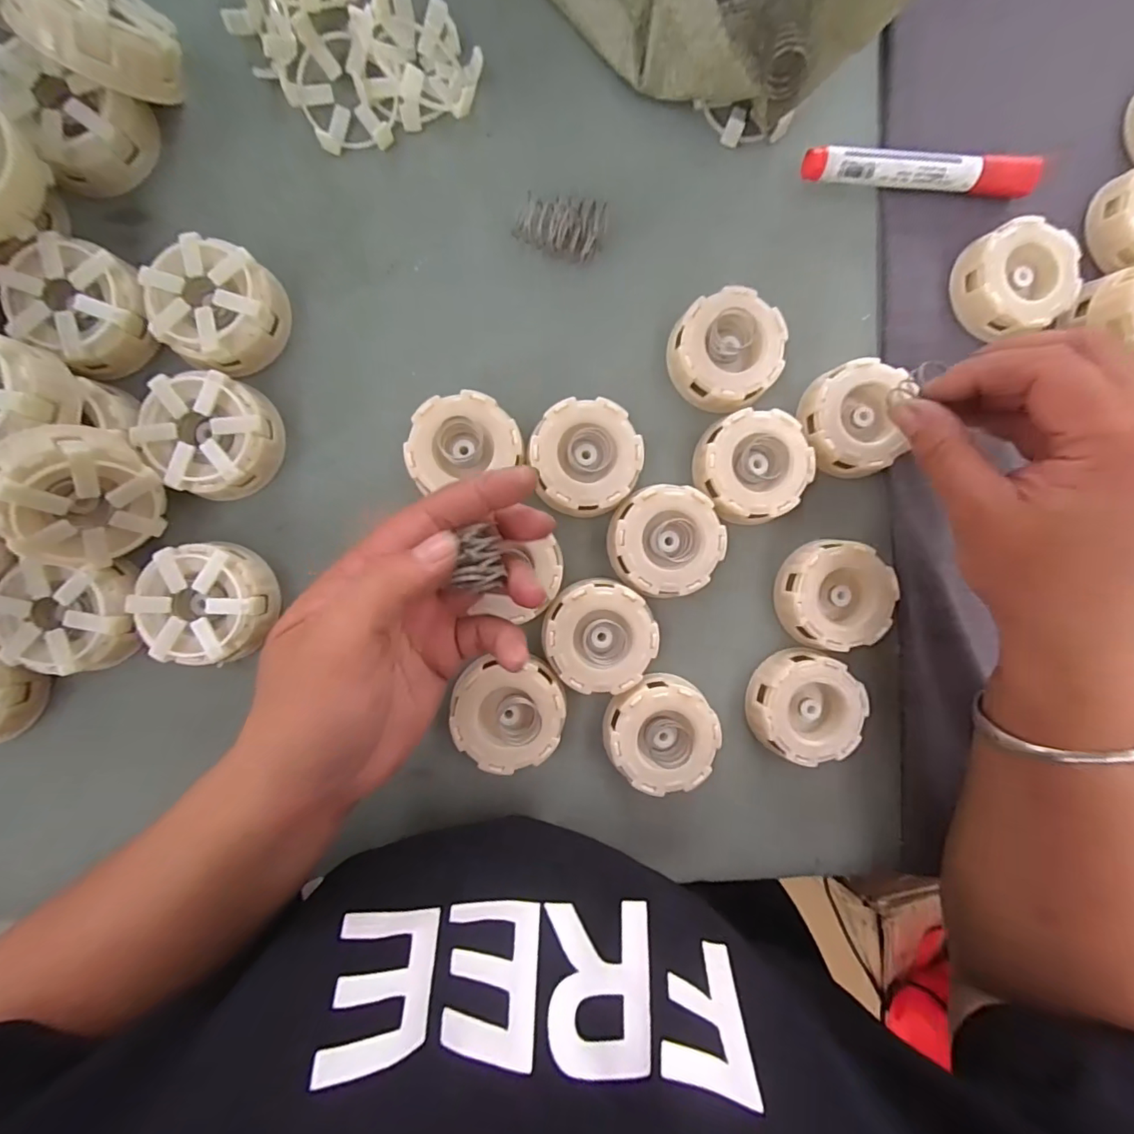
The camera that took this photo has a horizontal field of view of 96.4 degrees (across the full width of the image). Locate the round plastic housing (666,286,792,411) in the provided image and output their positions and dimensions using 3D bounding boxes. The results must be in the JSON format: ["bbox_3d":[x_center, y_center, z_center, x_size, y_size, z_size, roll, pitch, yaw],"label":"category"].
[{"bbox_3d":[0.088,-0.120,0.284,0.059,0.024,0.060,0,93,-3],"label":"round plastic housing"}]

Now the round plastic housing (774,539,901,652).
[{"bbox_3d":[0.154,0.016,0.293,0.059,0.023,0.059,5,93,-4],"label":"round plastic housing"}]

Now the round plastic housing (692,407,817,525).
[{"bbox_3d":[0.104,-0.057,0.288,0.058,0.022,0.059,0,93,-3],"label":"round plastic housing"}]

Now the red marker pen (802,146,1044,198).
[{"bbox_3d":[0.197,-0.219,0.284,0.126,0.021,0.015,4,93,-3],"label":"red marker pen"}]

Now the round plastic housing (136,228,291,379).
[{"bbox_3d":[-0.176,-0.131,0.254,0.053,0.024,0.058,0,93,-3],"label":"round plastic housing"}]

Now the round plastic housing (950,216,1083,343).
[{"bbox_3d":[0.251,-0.161,0.283,0.057,0.016,0.057,0,93,-3],"label":"round plastic housing"}]

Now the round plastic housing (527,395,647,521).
[{"bbox_3d":[0.010,-0.059,0.280,0.058,0.021,0.060,5,93,-4],"label":"round plastic housing"}]

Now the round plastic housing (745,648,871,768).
[{"bbox_3d":[0.137,0.080,0.291,0.059,0.022,0.060,0,93,-3],"label":"round plastic housing"}]

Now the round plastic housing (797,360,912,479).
[{"bbox_3d":[0.160,-0.082,0.288,0.053,0.024,0.061,-3,93,-3],"label":"round plastic housing"}]

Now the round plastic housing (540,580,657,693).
[{"bbox_3d":[0.018,0.037,0.284,0.060,0.021,0.060,2,93,-3],"label":"round plastic housing"}]

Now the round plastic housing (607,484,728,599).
[{"bbox_3d":[0.055,-0.015,0.286,0.061,0.022,0.058,5,93,-4],"label":"round plastic housing"}]

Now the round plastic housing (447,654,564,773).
[{"bbox_3d":[-0.031,0.080,0.277,0.059,0.021,0.056,0,93,-3],"label":"round plastic housing"}]

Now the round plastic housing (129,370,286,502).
[{"bbox_3d":[-0.181,-0.066,0.260,0.054,0.030,0.059,0,93,-3],"label":"round plastic housing"}]

